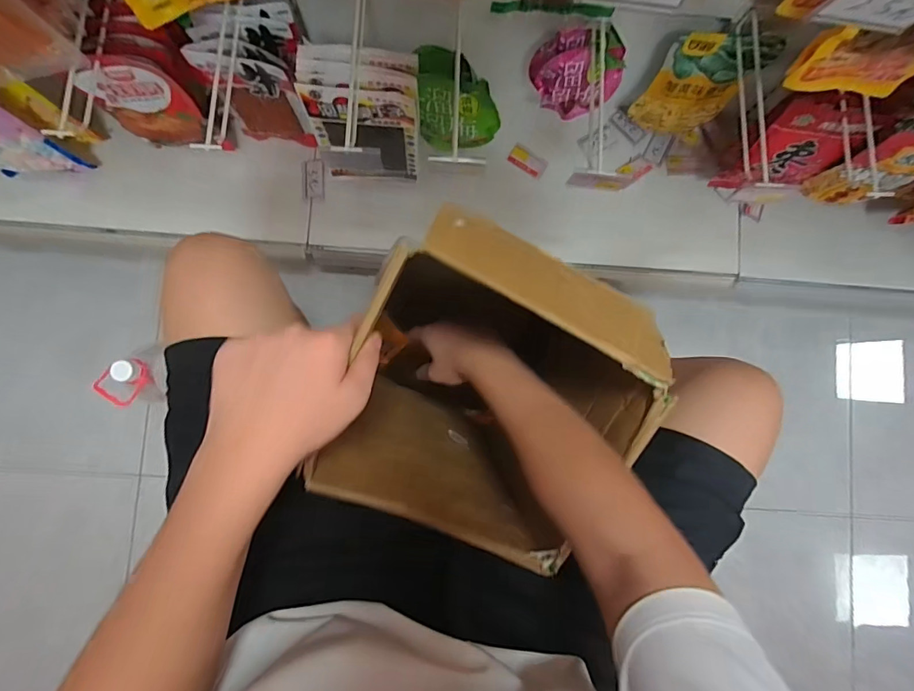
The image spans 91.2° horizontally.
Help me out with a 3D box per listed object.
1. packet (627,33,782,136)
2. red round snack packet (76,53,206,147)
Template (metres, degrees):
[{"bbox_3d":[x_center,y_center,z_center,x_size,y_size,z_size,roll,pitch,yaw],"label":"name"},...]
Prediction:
[{"bbox_3d":[0.419,-0.442,0.776,0.170,0.215,0.049,5,85,-3],"label":"packet"},{"bbox_3d":[-0.501,-0.392,0.731,0.144,0.182,0.031,-5,85,-4],"label":"red round snack packet"}]

